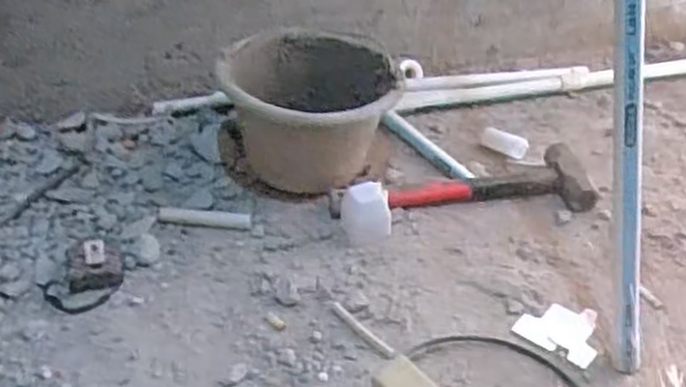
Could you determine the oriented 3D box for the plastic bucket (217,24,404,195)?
[{"bbox_3d":[-0.064,-0.107,1.063,0.212,0.165,0.204,-19,41,-24],"label":"plastic bucket"}]

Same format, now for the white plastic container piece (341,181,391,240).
[{"bbox_3d":[0.031,0.026,0.962,0.063,0.059,0.053,-4,38,-6],"label":"white plastic container piece"}]

